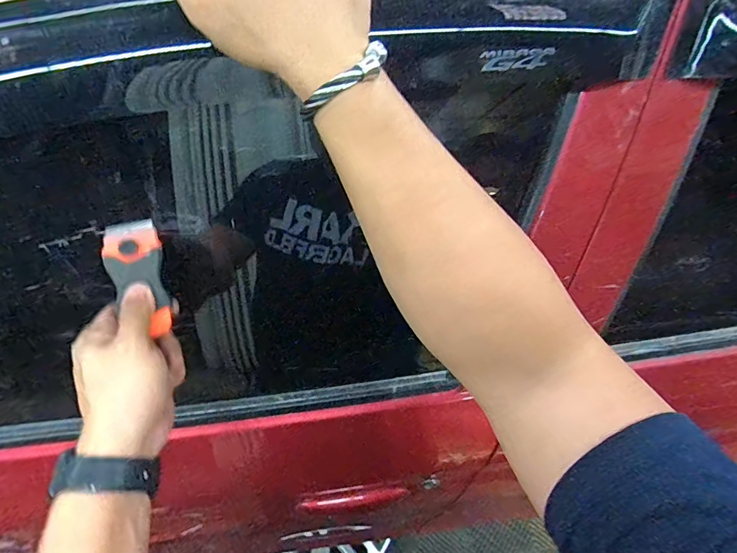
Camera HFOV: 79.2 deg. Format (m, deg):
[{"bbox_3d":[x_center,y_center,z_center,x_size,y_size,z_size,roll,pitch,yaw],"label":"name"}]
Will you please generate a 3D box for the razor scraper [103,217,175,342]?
[{"bbox_3d":[-0.187,0.000,0.369,0.045,0.010,0.095,-23,89,-18],"label":"razor scraper"}]

